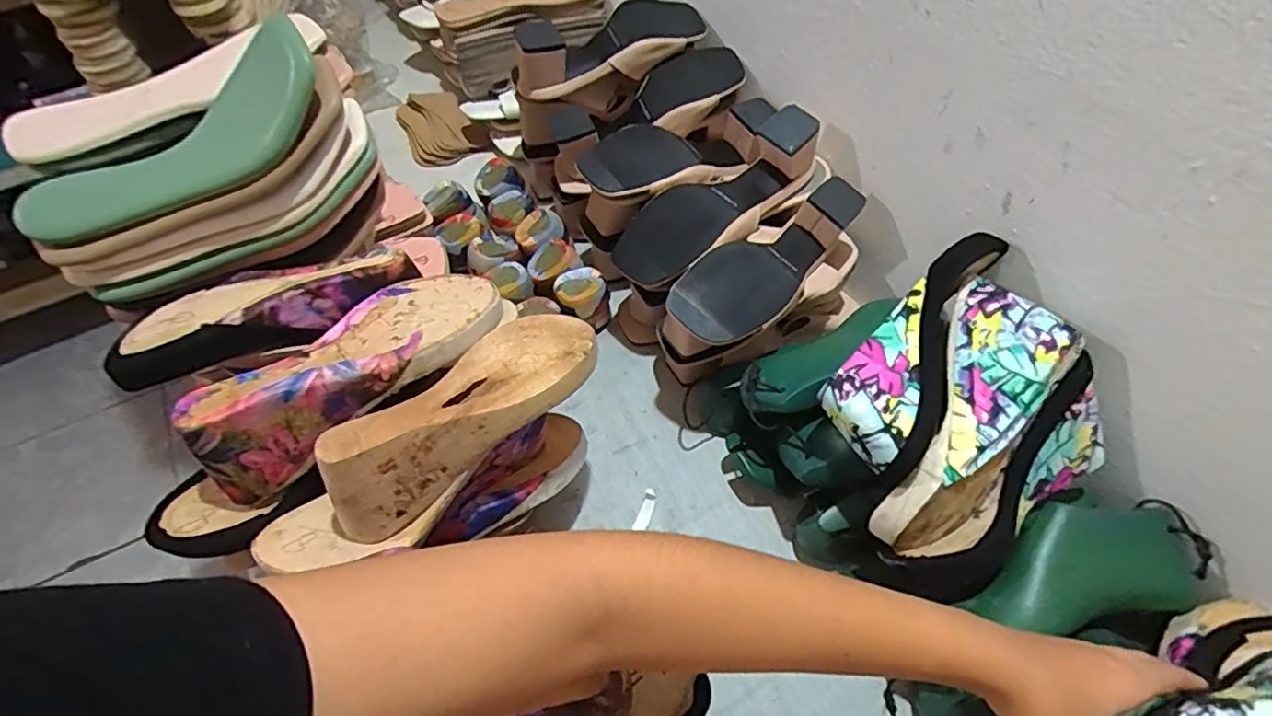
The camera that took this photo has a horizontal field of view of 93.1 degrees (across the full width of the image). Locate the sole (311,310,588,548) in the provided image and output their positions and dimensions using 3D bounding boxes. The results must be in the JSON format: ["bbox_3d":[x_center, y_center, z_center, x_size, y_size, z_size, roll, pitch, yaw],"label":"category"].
[{"bbox_3d":[-0.116,0.042,0.432,0.210,0.053,0.078,-37,63,-22],"label":"sole"}]

